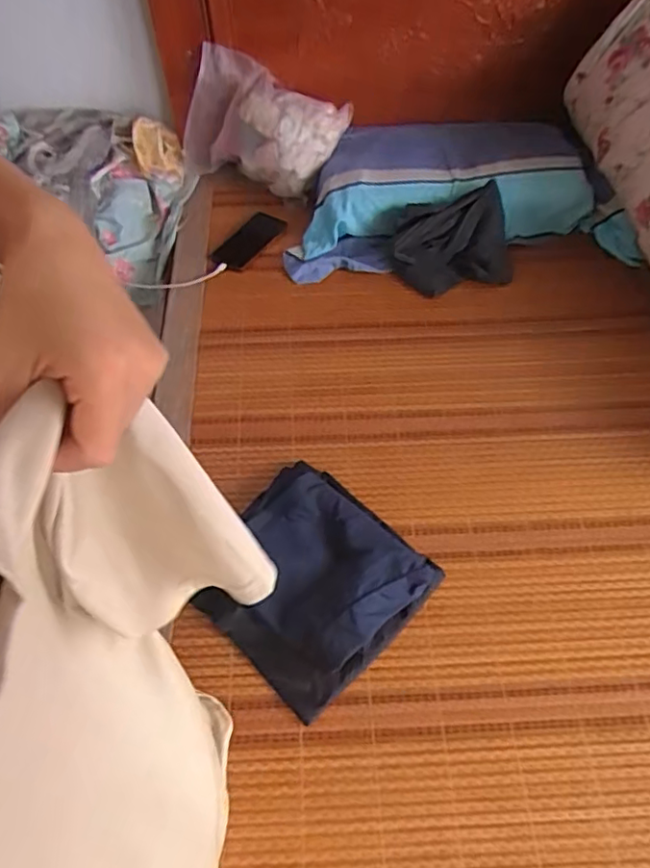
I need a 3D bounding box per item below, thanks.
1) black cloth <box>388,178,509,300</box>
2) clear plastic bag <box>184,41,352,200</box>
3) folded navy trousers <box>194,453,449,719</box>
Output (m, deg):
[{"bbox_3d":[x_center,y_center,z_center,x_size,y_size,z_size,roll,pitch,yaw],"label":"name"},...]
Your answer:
[{"bbox_3d":[0.237,-0.360,1.113,0.219,0.115,0.152,-9,55,-4],"label":"black cloth"},{"bbox_3d":[-0.130,-0.629,1.214,0.338,0.210,0.125,21,58,16],"label":"clear plastic bag"},{"bbox_3d":[-0.023,0.179,0.776,0.260,0.055,0.253,37,63,24],"label":"folded navy trousers"}]

